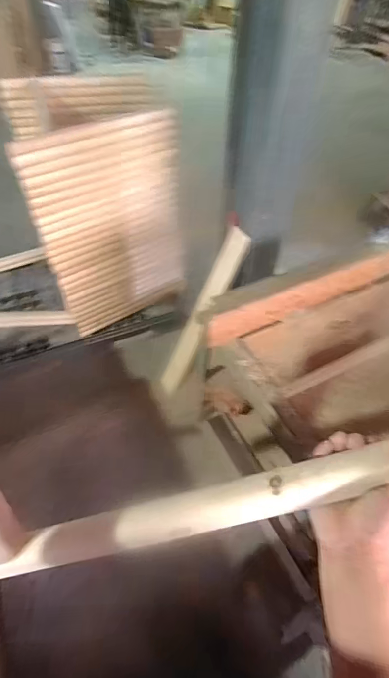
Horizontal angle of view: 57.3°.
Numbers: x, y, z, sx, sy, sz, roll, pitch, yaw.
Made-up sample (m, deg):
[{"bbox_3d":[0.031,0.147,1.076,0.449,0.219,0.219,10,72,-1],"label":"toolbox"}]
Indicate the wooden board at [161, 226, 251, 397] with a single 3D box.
[{"bbox_3d":[0.027,-0.087,1.450,0.034,0.736,0.121,7,28,-38],"label":"wooden board"}]

